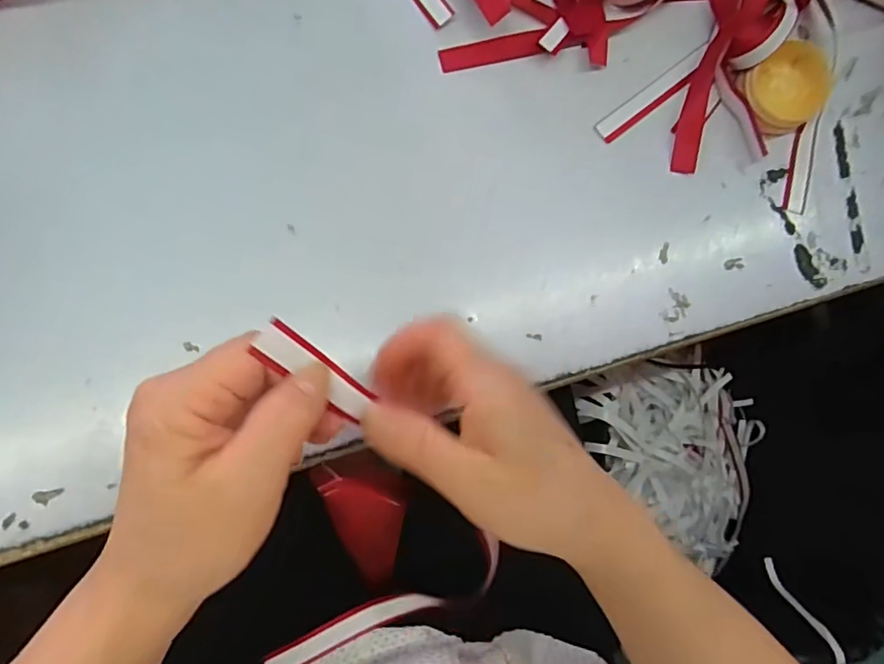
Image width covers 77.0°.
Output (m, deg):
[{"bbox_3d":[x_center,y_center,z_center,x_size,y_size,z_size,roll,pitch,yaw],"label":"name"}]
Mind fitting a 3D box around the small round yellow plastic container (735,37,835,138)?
[{"bbox_3d":[0.232,-0.163,0.376,0.058,0.022,0.050,-35,90,-9],"label":"small round yellow plastic container"}]

